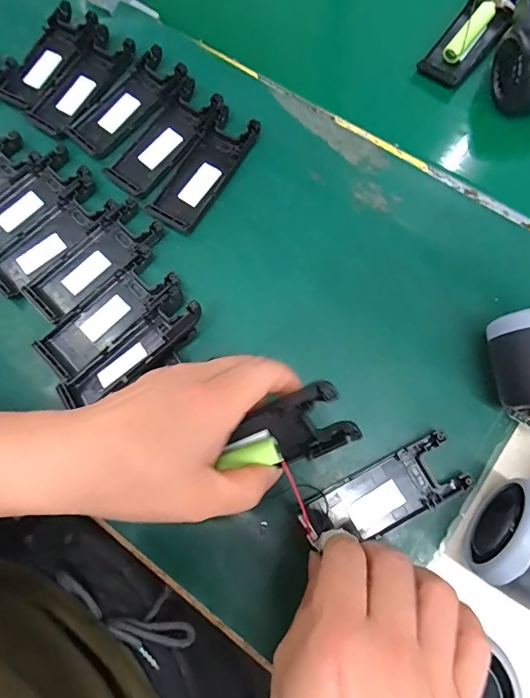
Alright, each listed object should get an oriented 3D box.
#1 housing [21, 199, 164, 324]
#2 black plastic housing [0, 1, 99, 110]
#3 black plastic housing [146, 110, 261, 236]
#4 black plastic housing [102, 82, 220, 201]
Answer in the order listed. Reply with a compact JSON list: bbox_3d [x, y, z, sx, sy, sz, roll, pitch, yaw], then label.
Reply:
[{"bbox_3d":[-0.124,-0.064,0.320,0.100,0.010,0.041,-40,76,-7],"label":"housing"},{"bbox_3d":[-0.181,-0.246,0.368,0.044,0.010,0.101,31,79,11],"label":"black plastic housing"},{"bbox_3d":[-0.047,-0.137,0.335,0.038,0.014,0.100,33,79,12],"label":"black plastic housing"},{"bbox_3d":[-0.079,-0.165,0.342,0.045,0.011,0.101,39,81,13],"label":"black plastic housing"}]

